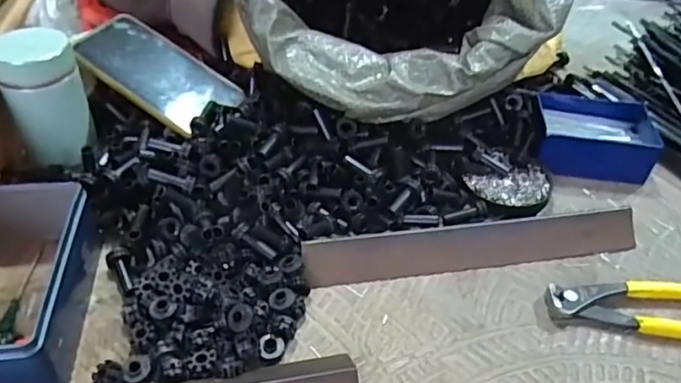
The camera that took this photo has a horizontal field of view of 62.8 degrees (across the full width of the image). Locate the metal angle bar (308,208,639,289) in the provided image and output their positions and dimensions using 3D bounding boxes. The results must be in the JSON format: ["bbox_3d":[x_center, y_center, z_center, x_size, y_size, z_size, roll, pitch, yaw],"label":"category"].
[{"bbox_3d":[0.109,0.043,0.460,0.277,0.034,0.037,-6,44,-10],"label":"metal angle bar"}]

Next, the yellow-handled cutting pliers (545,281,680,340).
[{"bbox_3d":[0.237,0.085,0.417,0.160,0.014,0.047,8,43,5],"label":"yellow-handled cutting pliers"}]

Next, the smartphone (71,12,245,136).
[{"bbox_3d":[-0.175,-0.113,0.532,0.157,0.008,0.078,32,57,8],"label":"smartphone"}]

